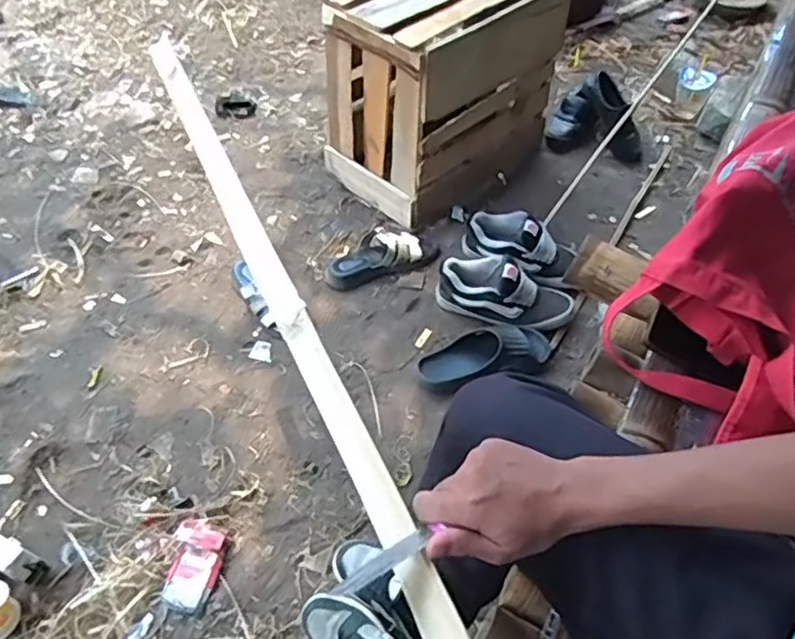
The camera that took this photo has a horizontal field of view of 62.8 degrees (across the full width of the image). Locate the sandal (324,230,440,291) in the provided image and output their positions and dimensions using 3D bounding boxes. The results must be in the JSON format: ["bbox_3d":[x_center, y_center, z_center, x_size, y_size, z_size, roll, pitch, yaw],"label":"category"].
[{"bbox_3d":[-0.033,-0.129,1.440,0.259,0.069,0.092,-17,59,-14],"label":"sandal"}]

